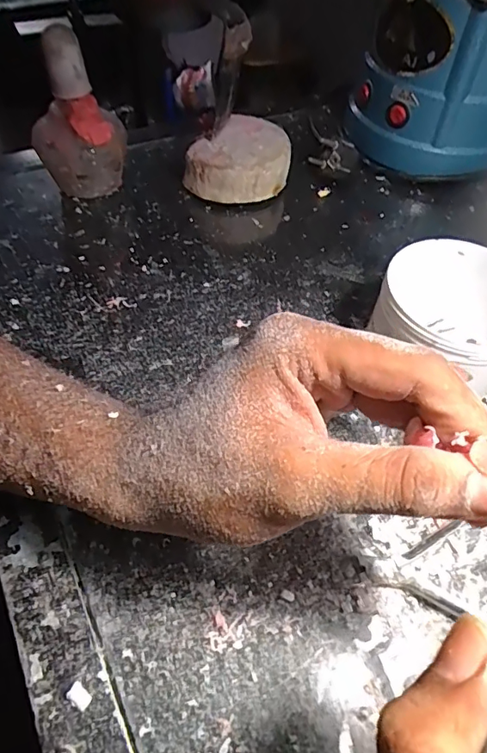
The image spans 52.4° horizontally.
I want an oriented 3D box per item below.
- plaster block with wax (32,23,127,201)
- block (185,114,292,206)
[{"bbox_3d":[-0.134,-0.203,0.393,0.068,0.112,0.062,-16,55,-15],"label":"plaster block with wax"},{"bbox_3d":[0.002,-0.188,0.438,0.070,0.043,0.088,34,58,20],"label":"block"}]

